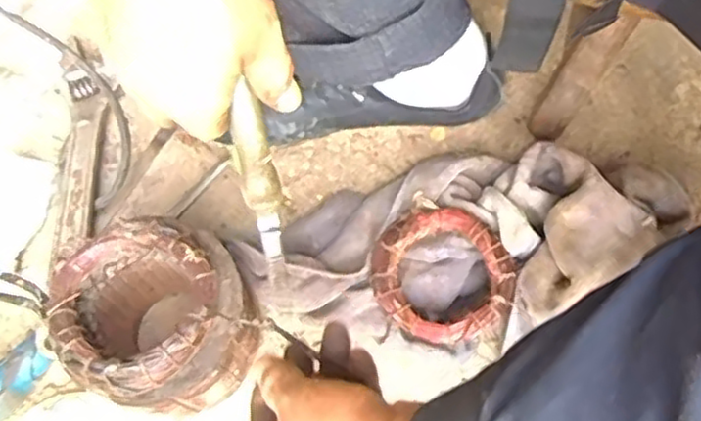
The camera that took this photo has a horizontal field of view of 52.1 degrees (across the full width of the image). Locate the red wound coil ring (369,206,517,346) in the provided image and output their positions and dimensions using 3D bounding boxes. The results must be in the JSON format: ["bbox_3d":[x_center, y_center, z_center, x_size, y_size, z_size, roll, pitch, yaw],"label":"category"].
[{"bbox_3d":[0.070,0.049,0.555,0.104,0.032,0.099,1,69,-2],"label":"red wound coil ring"}]

